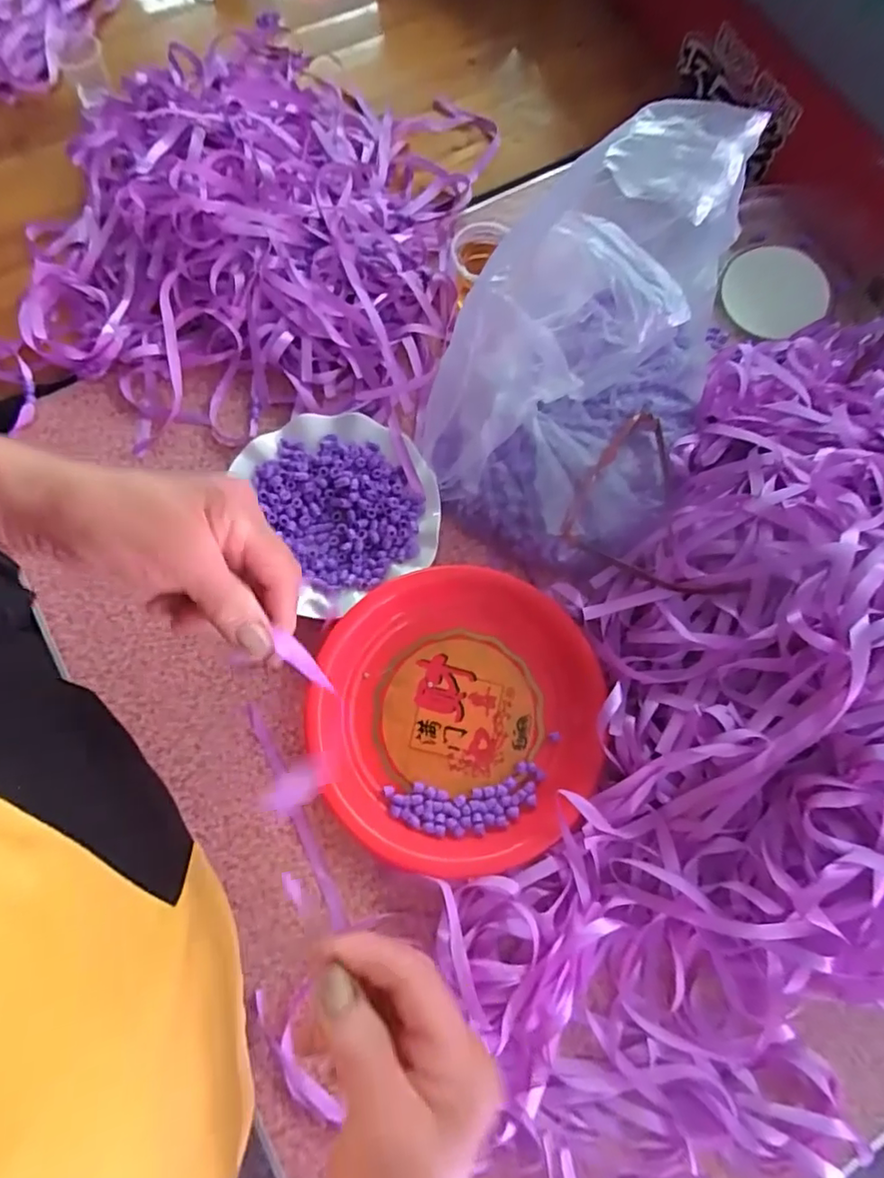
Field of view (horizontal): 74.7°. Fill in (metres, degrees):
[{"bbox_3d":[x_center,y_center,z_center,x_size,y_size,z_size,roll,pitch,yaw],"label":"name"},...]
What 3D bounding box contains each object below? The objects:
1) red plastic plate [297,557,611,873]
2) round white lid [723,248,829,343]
[{"bbox_3d":[0.011,0.099,0.459,0.223,0.022,0.224,-5,76,0],"label":"red plastic plate"},{"bbox_3d":[0.322,-0.289,0.563,0.075,0.009,0.092,-35,80,24],"label":"round white lid"}]

